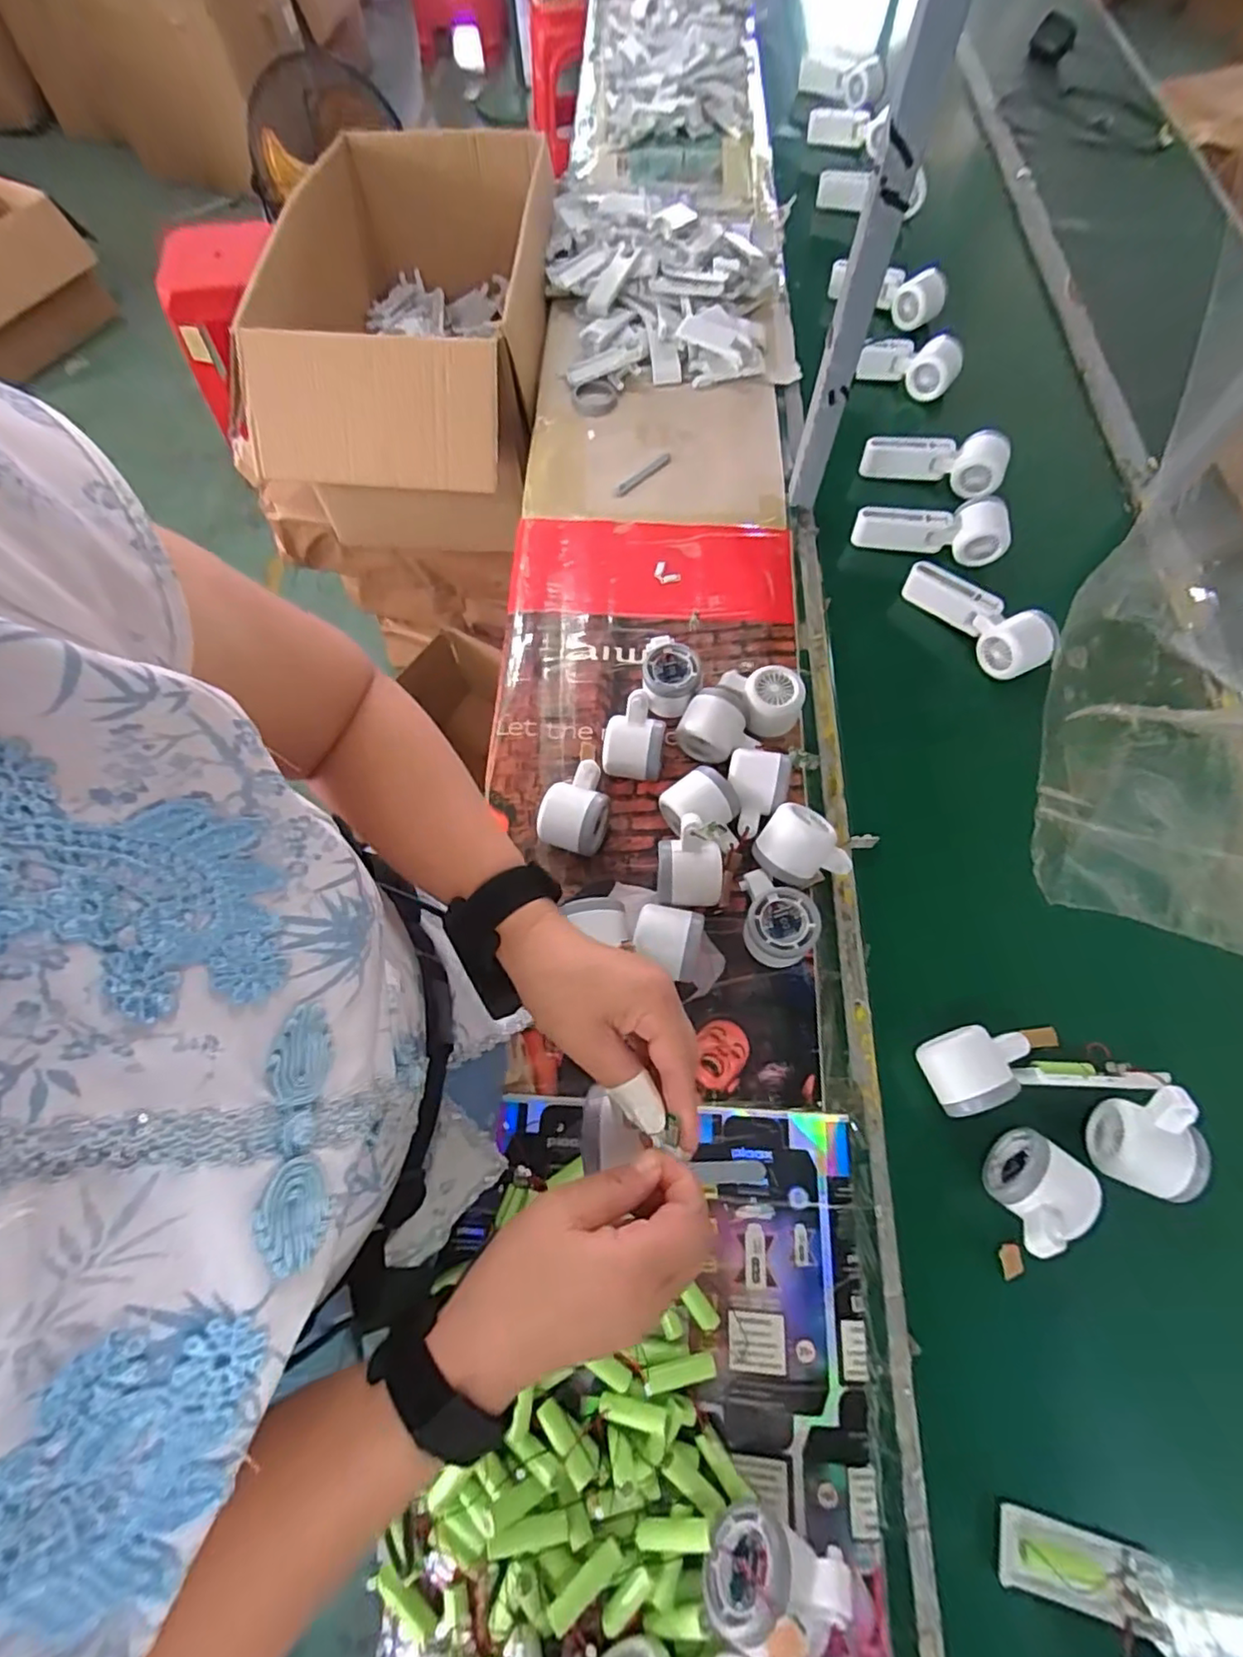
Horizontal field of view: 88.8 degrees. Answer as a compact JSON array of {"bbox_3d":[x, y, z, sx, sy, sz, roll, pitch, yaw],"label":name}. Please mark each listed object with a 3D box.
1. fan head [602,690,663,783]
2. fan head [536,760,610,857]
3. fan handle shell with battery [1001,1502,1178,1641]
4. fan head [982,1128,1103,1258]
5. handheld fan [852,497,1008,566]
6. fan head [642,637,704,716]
[{"bbox_3d":[0.013,-0.087,0.614,0.057,0.067,0.070,9,67,3],"label":"fan head"},{"bbox_3d":[-0.042,-0.015,0.589,0.057,0.054,0.078,13,68,7],"label":"fan head"},{"bbox_3d":[0.298,0.479,0.410,0.099,0.016,0.037,12,68,6],"label":"fan handle shell with battery"},{"bbox_3d":[0.308,0.273,0.472,0.059,0.065,0.078,35,72,15],"label":"fan head"},{"bbox_3d":[0.360,-0.348,0.743,0.168,0.055,0.041,12,67,19],"label":"handheld fan"},{"bbox_3d":[0.049,-0.147,0.644,0.059,0.054,0.066,9,68,5],"label":"fan head"}]

